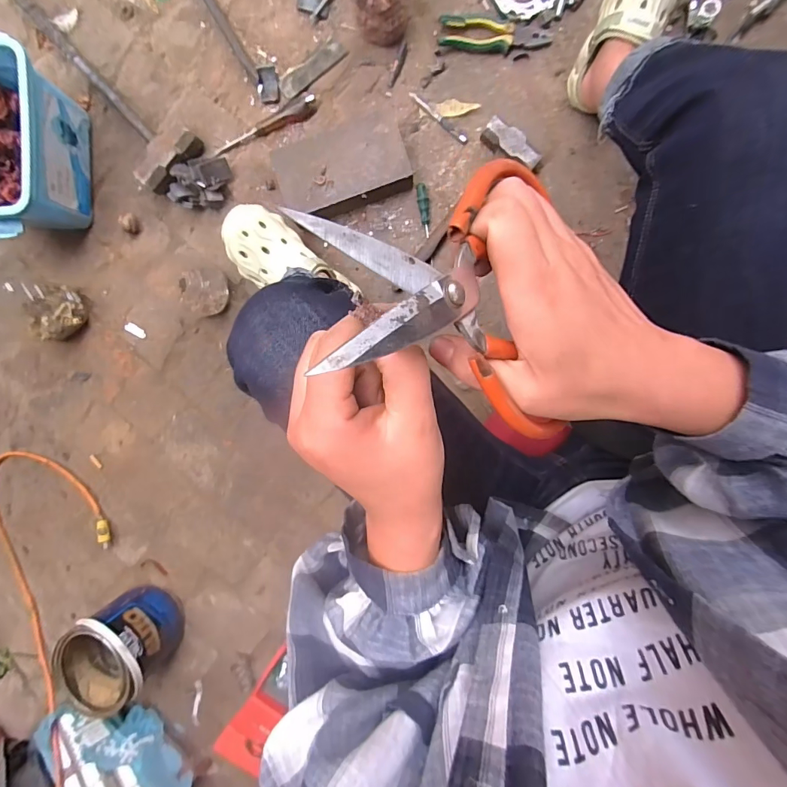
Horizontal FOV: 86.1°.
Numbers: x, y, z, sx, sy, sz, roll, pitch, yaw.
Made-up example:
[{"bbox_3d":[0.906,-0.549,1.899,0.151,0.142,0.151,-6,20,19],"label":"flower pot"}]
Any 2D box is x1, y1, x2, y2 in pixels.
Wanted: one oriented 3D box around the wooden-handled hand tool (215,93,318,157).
[{"bbox_3d":[-0.221,-0.463,0.732,0.194,0.020,0.031,-27,97,6],"label":"wooden-handled hand tool"}]

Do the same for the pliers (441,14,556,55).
[{"bbox_3d":[0.163,-0.577,0.673,0.174,0.015,0.054,5,99,1],"label":"pliers"}]

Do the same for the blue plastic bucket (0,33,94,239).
[{"bbox_3d":[-0.631,-0.399,0.701,0.173,0.145,0.275,6,99,1],"label":"blue plastic bucket"}]

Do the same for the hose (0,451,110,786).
[{"bbox_3d":[-0.714,0.638,0.799,0.262,0.219,1.031,0,76,-1],"label":"hose"}]

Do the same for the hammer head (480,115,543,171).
[{"bbox_3d":[0.193,-0.401,0.688,0.104,0.039,0.040,39,98,-4],"label":"hammer head"}]

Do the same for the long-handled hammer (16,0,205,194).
[{"bbox_3d":[-0.524,-0.521,0.724,0.406,0.047,0.121,41,98,-5],"label":"long-handled hammer"}]

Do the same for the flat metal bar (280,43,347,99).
[{"bbox_3d":[-0.139,-0.554,0.718,0.124,0.007,0.034,-34,97,7],"label":"flat metal bar"}]

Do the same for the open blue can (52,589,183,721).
[{"bbox_3d":[-0.530,0.494,0.818,0.184,0.157,0.174,-40,96,7],"label":"open blue can"}]

